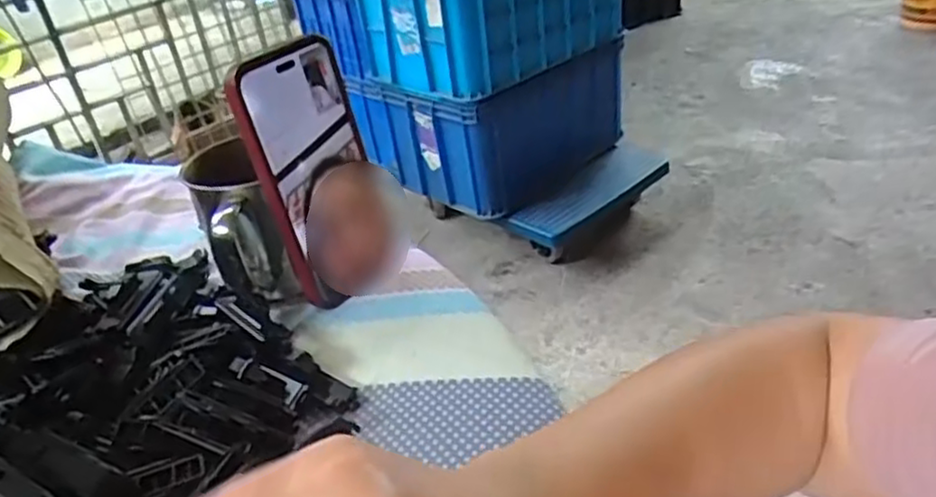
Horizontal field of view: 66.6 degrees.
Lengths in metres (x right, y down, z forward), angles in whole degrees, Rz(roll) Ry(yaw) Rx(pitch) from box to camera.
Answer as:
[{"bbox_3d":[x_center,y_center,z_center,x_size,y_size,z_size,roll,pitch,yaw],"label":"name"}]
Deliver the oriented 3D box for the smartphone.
[{"bbox_3d":[-0.093,-0.047,0.440,0.016,0.155,0.077,11,37,40],"label":"smartphone"}]

